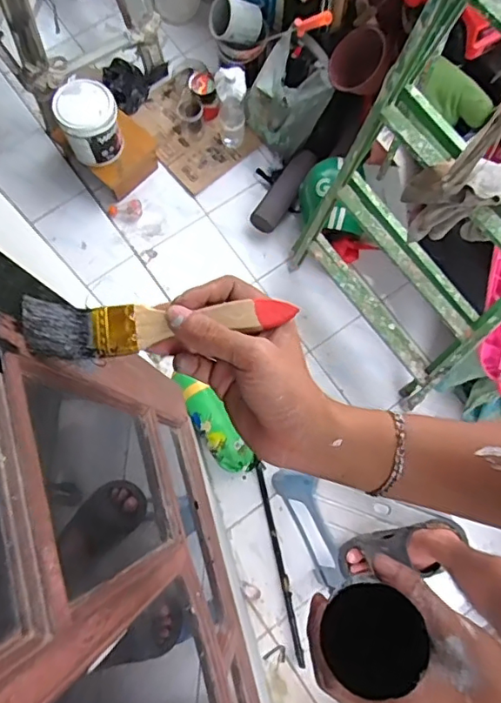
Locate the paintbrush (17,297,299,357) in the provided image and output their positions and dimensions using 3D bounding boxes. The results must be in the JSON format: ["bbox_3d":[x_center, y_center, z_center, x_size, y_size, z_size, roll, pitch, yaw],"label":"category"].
[{"bbox_3d":[-0.054,-0.019,0.343,0.161,0.020,0.034,-4,76,-7],"label":"paintbrush"}]

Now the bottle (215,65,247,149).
[{"bbox_3d":[-0.061,-0.801,1.828,0.088,0.302,0.106,-3,76,0],"label":"bottle"}]

